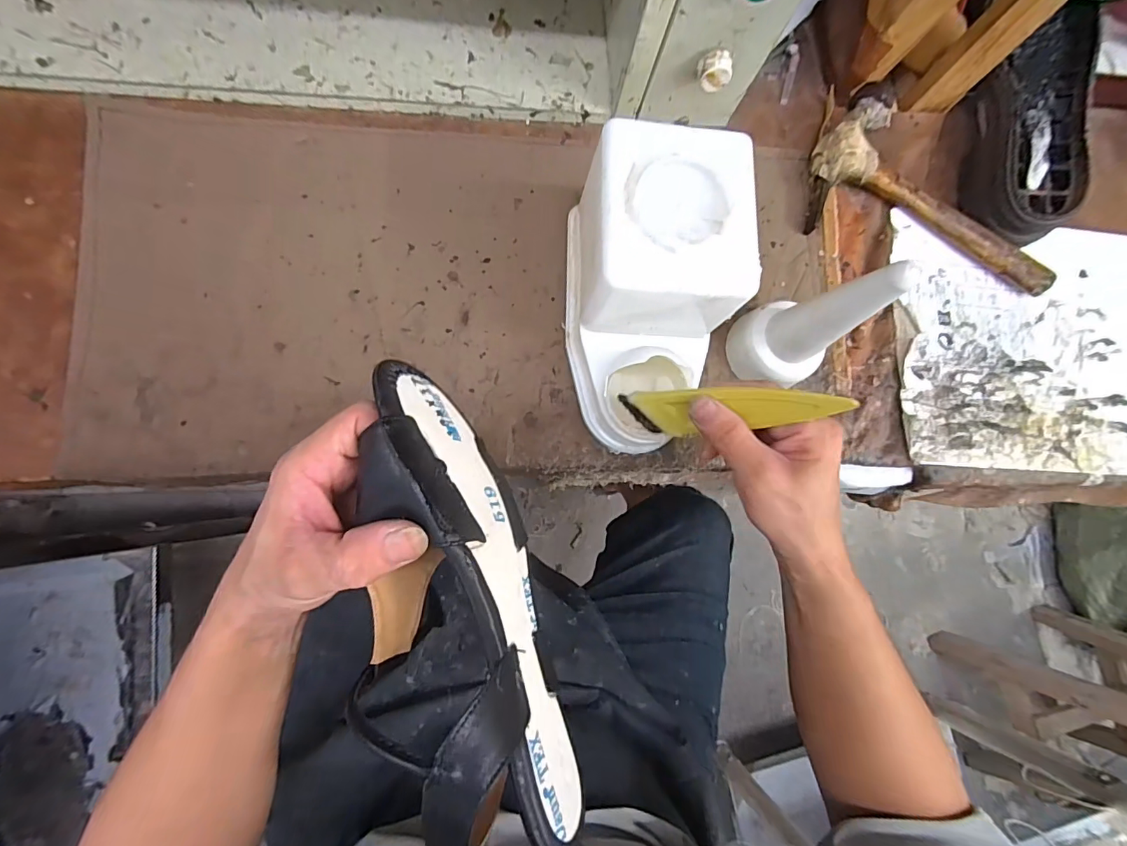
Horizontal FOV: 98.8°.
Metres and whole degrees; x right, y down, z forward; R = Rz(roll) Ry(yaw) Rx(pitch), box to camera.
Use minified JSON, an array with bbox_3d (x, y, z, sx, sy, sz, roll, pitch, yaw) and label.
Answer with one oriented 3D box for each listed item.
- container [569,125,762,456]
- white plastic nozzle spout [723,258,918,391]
[{"bbox_3d":[0.059,-0.084,0.345,0.107,0.119,0.195,6,83,-6],"label":"container"},{"bbox_3d":[0.175,-0.065,0.341,0.054,0.146,0.069,-29,88,-9],"label":"white plastic nozzle spout"}]

